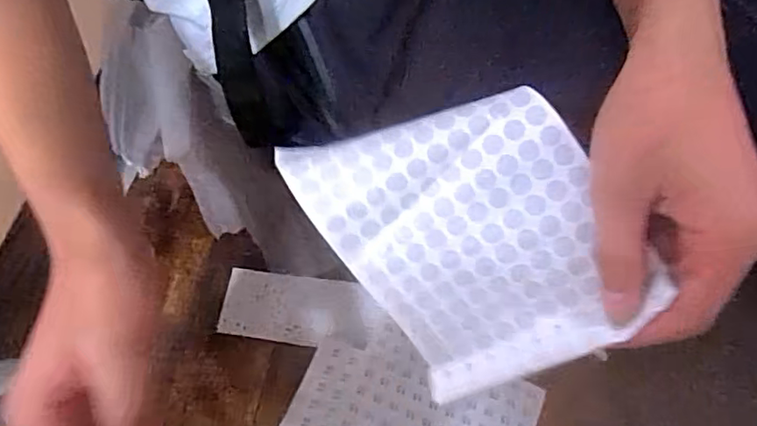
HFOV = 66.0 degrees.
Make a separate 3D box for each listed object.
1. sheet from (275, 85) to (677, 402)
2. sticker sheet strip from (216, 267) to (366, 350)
[{"bbox_3d":[0.044,0.006,0.280,0.119,0.026,0.147,-34,90,9],"label":"sheet"},{"bbox_3d":[-0.060,0.067,0.413,0.104,0.011,0.048,9,64,4],"label":"sticker sheet strip"}]

